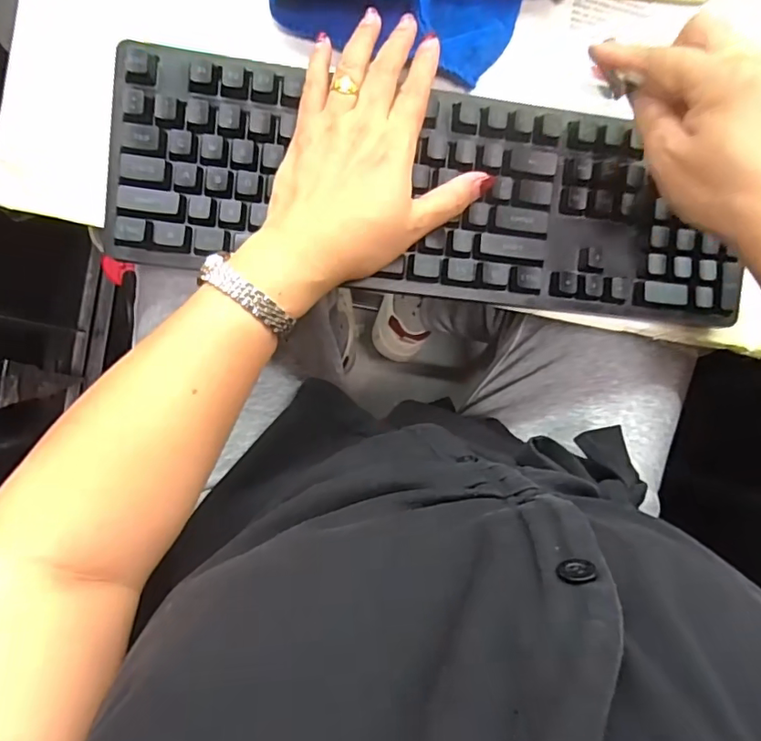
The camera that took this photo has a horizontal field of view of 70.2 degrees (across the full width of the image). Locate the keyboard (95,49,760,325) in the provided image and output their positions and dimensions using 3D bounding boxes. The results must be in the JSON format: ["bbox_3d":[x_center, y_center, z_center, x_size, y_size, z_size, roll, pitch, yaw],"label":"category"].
[{"bbox_3d":[0.042,-0.117,0.366,0.424,0.038,0.132,8,89,-7],"label":"keyboard"}]

